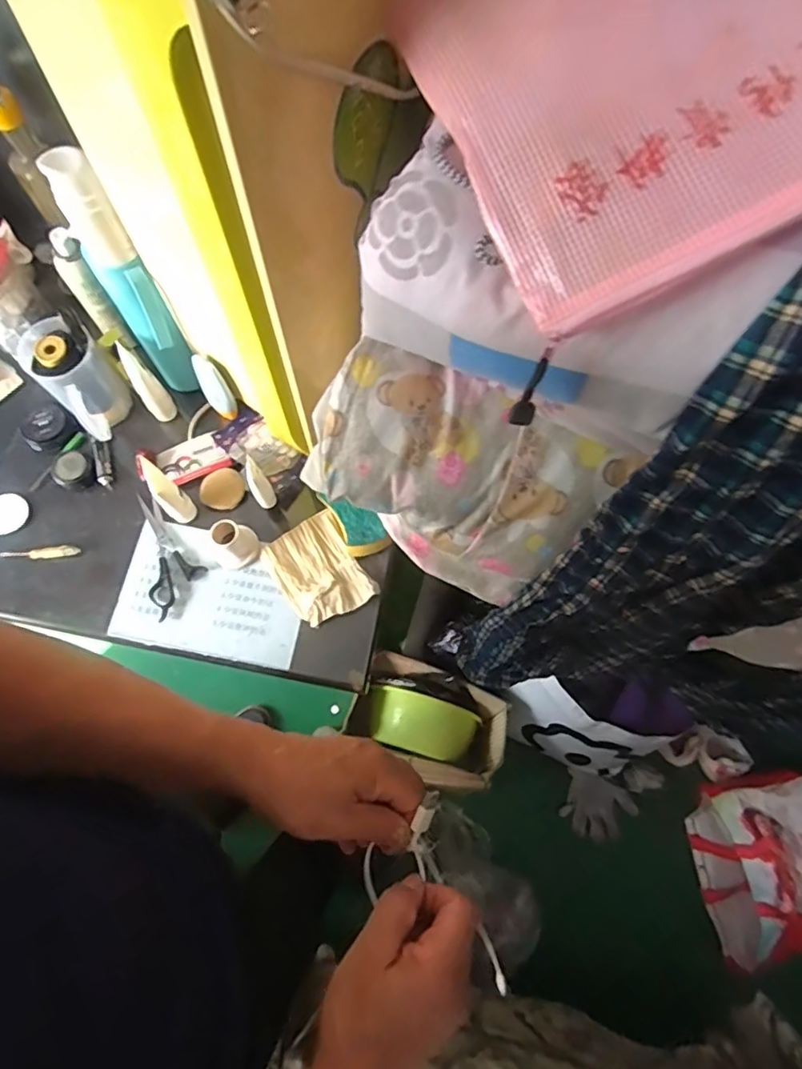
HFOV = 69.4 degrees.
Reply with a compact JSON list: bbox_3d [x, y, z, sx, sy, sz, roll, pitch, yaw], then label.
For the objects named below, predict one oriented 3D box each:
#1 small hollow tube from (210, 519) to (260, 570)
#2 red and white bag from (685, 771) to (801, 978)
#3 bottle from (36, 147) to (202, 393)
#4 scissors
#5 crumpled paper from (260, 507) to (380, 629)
[{"bbox_3d":[-0.192,0.008,0.657,0.052,0.053,0.051,-38,77,-13],"label":"small hollow tube"},{"bbox_3d":[0.843,0.696,1.223,0.354,0.191,0.356,-7,72,-4],"label":"red and white bag"},{"bbox_3d":[-0.275,-0.245,0.593,0.043,0.289,0.075,-38,77,-13],"label":"bottle"},{"bbox_3d":[-0.269,0.018,0.680,0.062,0.017,0.150,-15,71,-8],"label":"scissors"},{"bbox_3d":[-0.097,0.042,0.671,0.093,0.016,0.120,-31,75,-11],"label":"crumpled paper"}]

